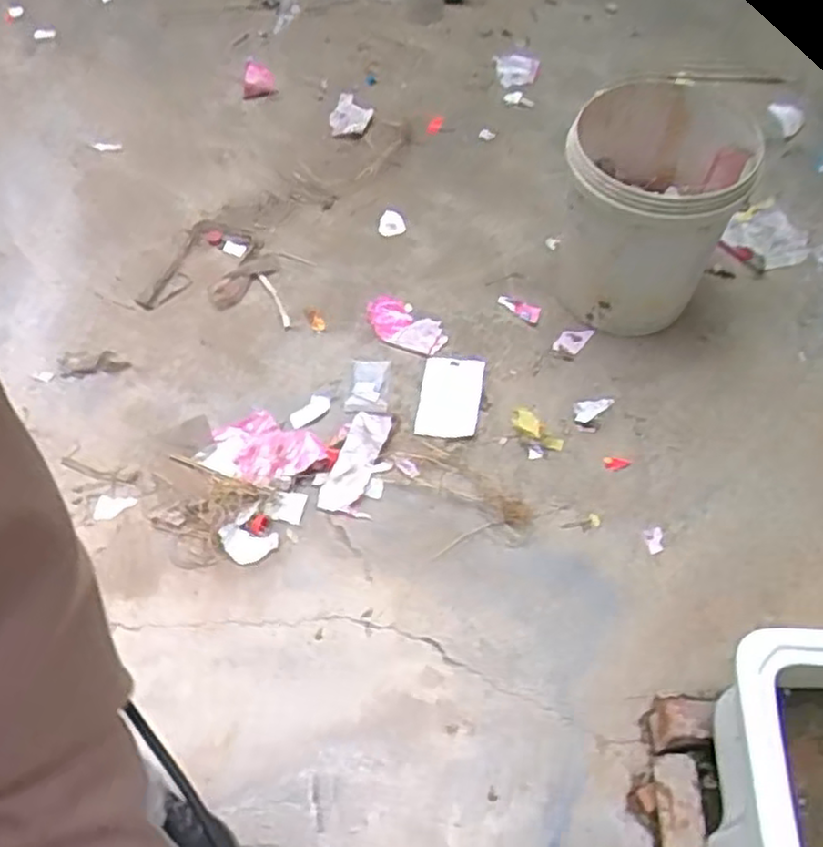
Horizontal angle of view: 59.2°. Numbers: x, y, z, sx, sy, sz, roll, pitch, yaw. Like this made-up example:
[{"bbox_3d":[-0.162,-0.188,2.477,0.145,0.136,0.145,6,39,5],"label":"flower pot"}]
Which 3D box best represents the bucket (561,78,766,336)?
[{"bbox_3d":[0.428,-0.379,1.374,0.299,0.376,0.329,14,60,11],"label":"bucket"}]

